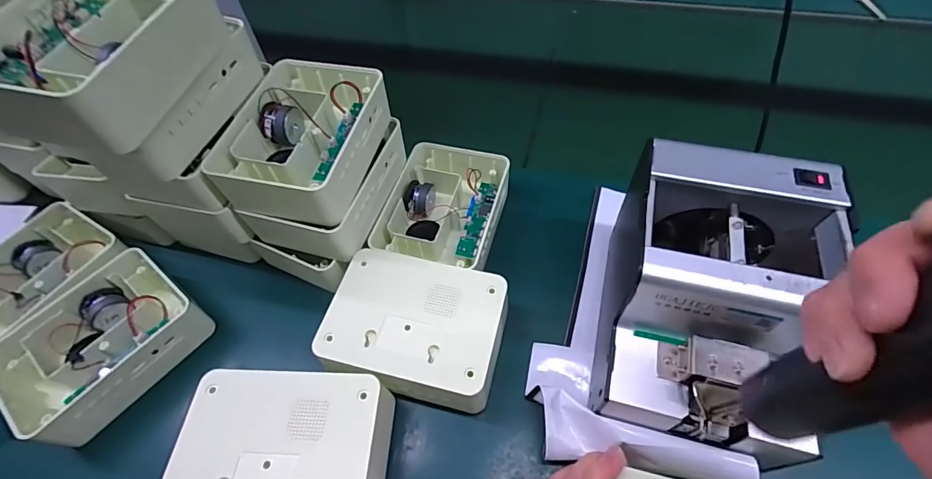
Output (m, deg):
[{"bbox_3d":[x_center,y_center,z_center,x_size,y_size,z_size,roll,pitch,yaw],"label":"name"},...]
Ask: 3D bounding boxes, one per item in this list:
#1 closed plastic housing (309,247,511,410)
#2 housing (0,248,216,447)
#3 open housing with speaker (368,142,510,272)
[{"bbox_3d":[-0.041,0.076,0.373,0.138,0.054,0.107,10,57,11],"label":"closed plastic housing"},{"bbox_3d":[-0.320,0.089,0.391,0.110,0.052,0.140,34,63,24],"label":"housing"},{"bbox_3d":[-0.019,-0.031,0.449,0.107,0.052,0.134,13,58,12],"label":"open housing with speaker"}]

